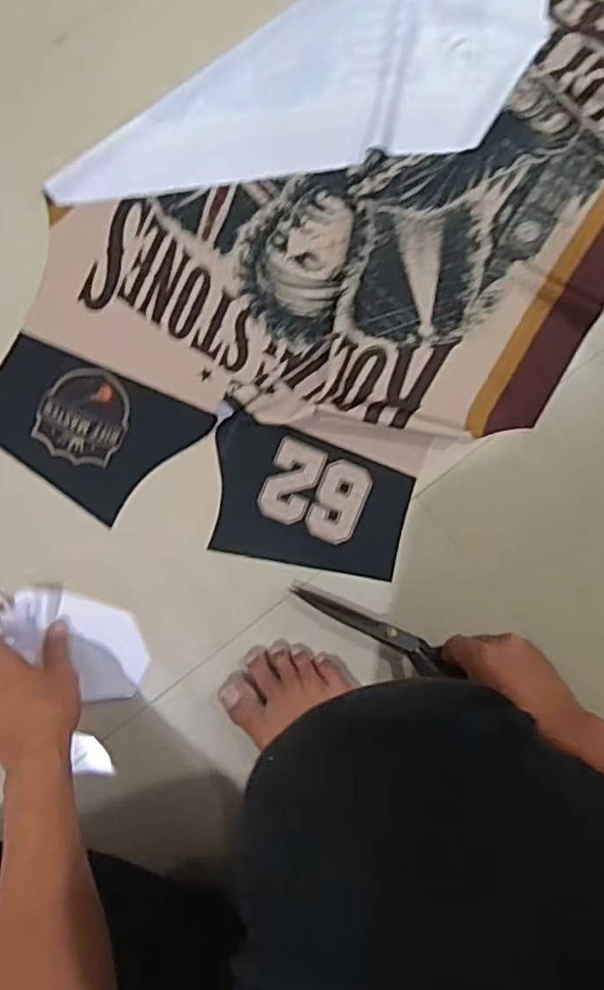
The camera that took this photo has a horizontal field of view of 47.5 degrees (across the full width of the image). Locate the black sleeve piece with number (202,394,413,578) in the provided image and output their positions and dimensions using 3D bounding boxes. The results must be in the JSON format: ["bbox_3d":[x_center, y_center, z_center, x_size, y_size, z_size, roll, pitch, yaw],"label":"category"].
[{"bbox_3d":[0.009,0.004,0.684,0.192,0.011,0.133,10,86,0],"label":"black sleeve piece with number"}]

